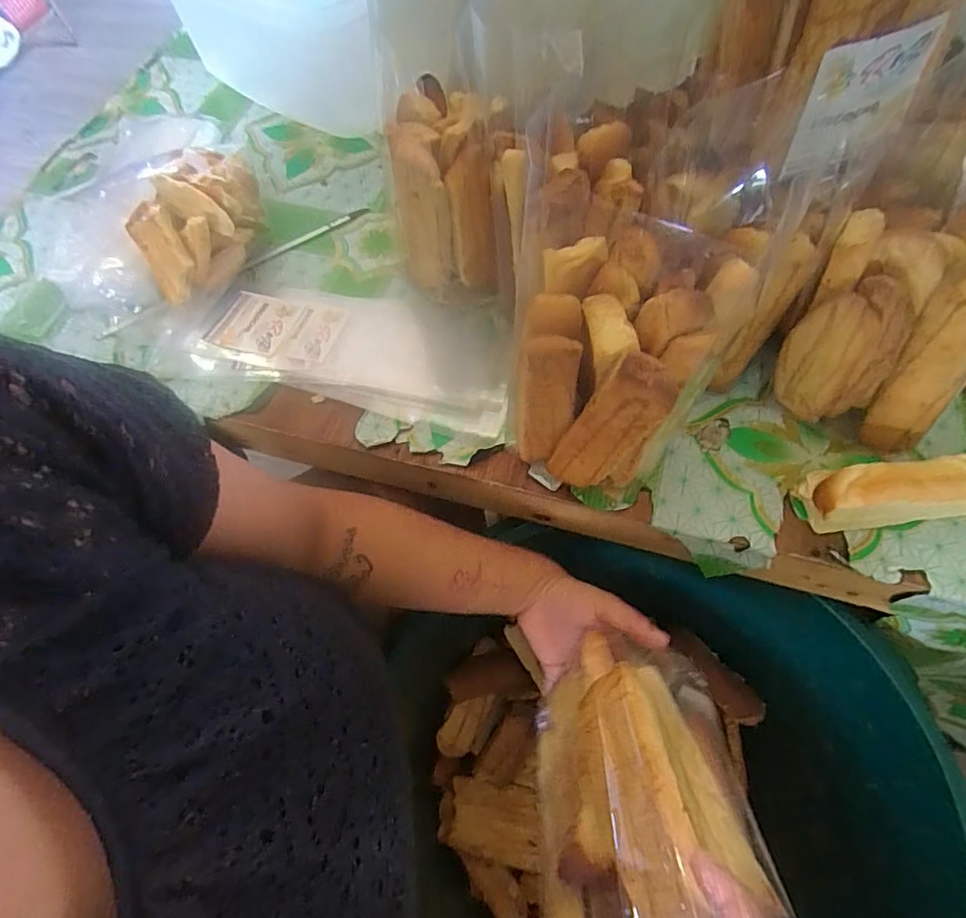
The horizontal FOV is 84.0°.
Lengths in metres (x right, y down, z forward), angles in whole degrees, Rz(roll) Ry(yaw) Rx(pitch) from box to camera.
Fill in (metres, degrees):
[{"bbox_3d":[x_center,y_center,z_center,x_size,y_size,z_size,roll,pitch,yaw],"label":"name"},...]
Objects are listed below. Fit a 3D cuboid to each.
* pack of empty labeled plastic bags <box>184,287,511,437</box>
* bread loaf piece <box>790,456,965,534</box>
[{"bbox_3d":[-0.119,-0.106,0.495,0.297,0.009,0.134,11,59,8],"label":"pack of empty labeled plastic bags"},{"bbox_3d":[0.309,0.024,0.384,0.154,0.045,0.039,-4,62,1],"label":"bread loaf piece"}]

